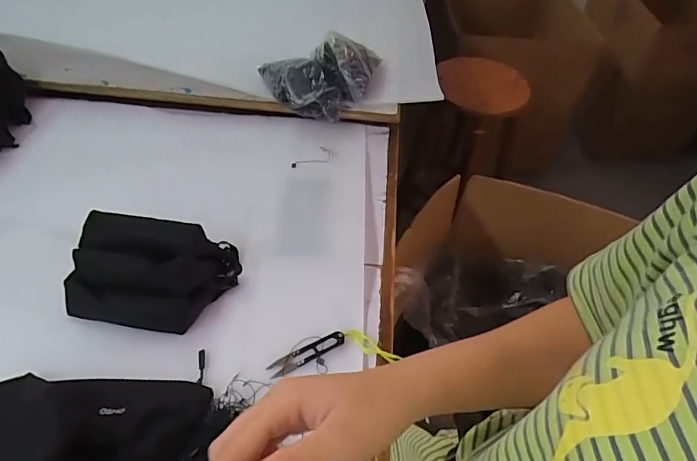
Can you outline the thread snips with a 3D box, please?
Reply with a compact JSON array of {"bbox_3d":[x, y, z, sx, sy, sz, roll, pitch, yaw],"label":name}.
[{"bbox_3d":[-0.052,0.155,0.591,0.102,0.011,0.024,-19,53,-19],"label":"thread snips"}]

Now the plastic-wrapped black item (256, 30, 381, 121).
[{"bbox_3d":[-0.055,-0.282,0.873,0.218,0.125,0.147,-1,49,-5],"label":"plastic-wrapped black item"}]

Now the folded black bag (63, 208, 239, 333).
[{"bbox_3d":[-0.262,0.053,0.619,0.209,0.064,0.137,5,49,0],"label":"folded black bag"}]

